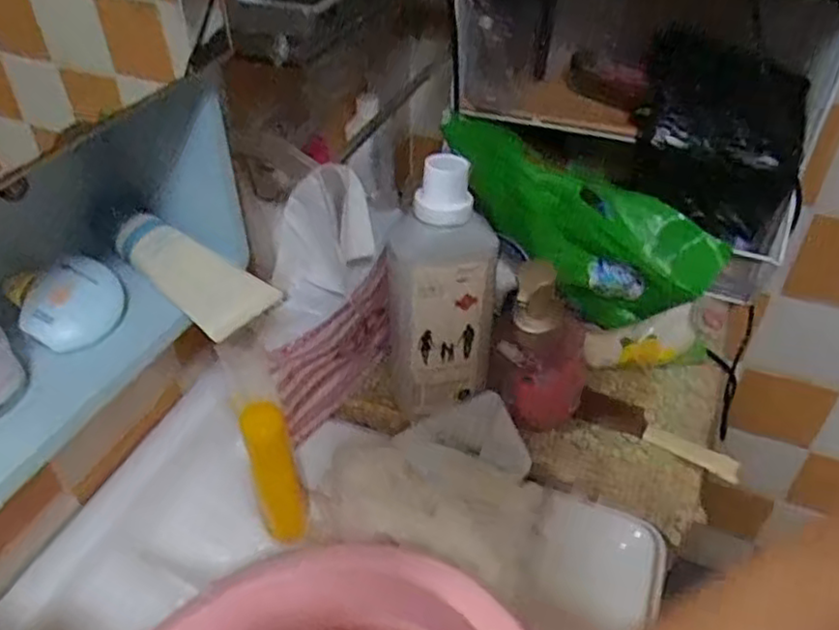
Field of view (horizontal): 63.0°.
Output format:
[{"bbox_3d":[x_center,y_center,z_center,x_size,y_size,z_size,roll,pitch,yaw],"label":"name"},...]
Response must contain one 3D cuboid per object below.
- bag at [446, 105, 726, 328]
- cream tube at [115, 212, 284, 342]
[{"bbox_3d":[0.129,-0.084,0.628,0.260,0.126,0.042,34,48,7],"label":"bag"},{"bbox_3d":[-0.161,-0.029,0.486,0.114,0.029,0.063,31,47,6],"label":"cream tube"}]

